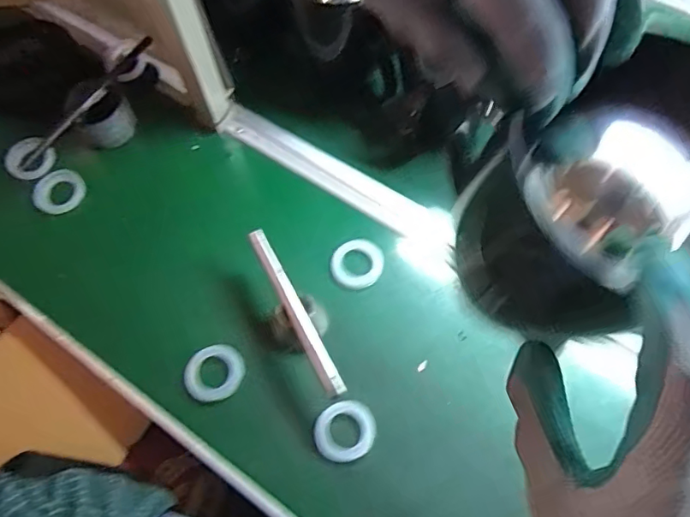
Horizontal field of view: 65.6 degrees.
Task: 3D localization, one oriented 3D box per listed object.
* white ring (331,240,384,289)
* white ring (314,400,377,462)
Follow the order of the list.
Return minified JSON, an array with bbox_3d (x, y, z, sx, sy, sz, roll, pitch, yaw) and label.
[{"bbox_3d":[0.015,0.006,0.630,0.061,0.008,0.057,-1,65,1],"label":"white ring"},{"bbox_3d":[0.001,0.178,0.551,0.063,0.011,0.056,-18,66,-7],"label":"white ring"}]

